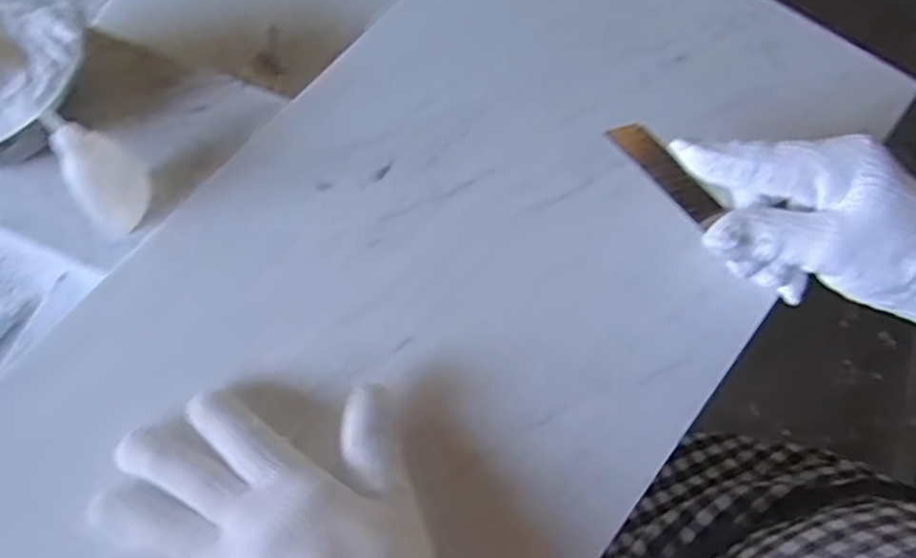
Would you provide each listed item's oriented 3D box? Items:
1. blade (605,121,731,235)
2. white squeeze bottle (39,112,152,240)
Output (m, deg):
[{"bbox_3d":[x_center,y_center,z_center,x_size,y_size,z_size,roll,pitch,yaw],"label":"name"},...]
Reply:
[{"bbox_3d":[0.109,-0.057,0.385,0.068,0.004,0.018,45,83,0],"label":"blade"},{"bbox_3d":[-0.190,-0.057,0.390,0.037,0.075,0.031,-36,72,-15],"label":"white squeeze bottle"}]

